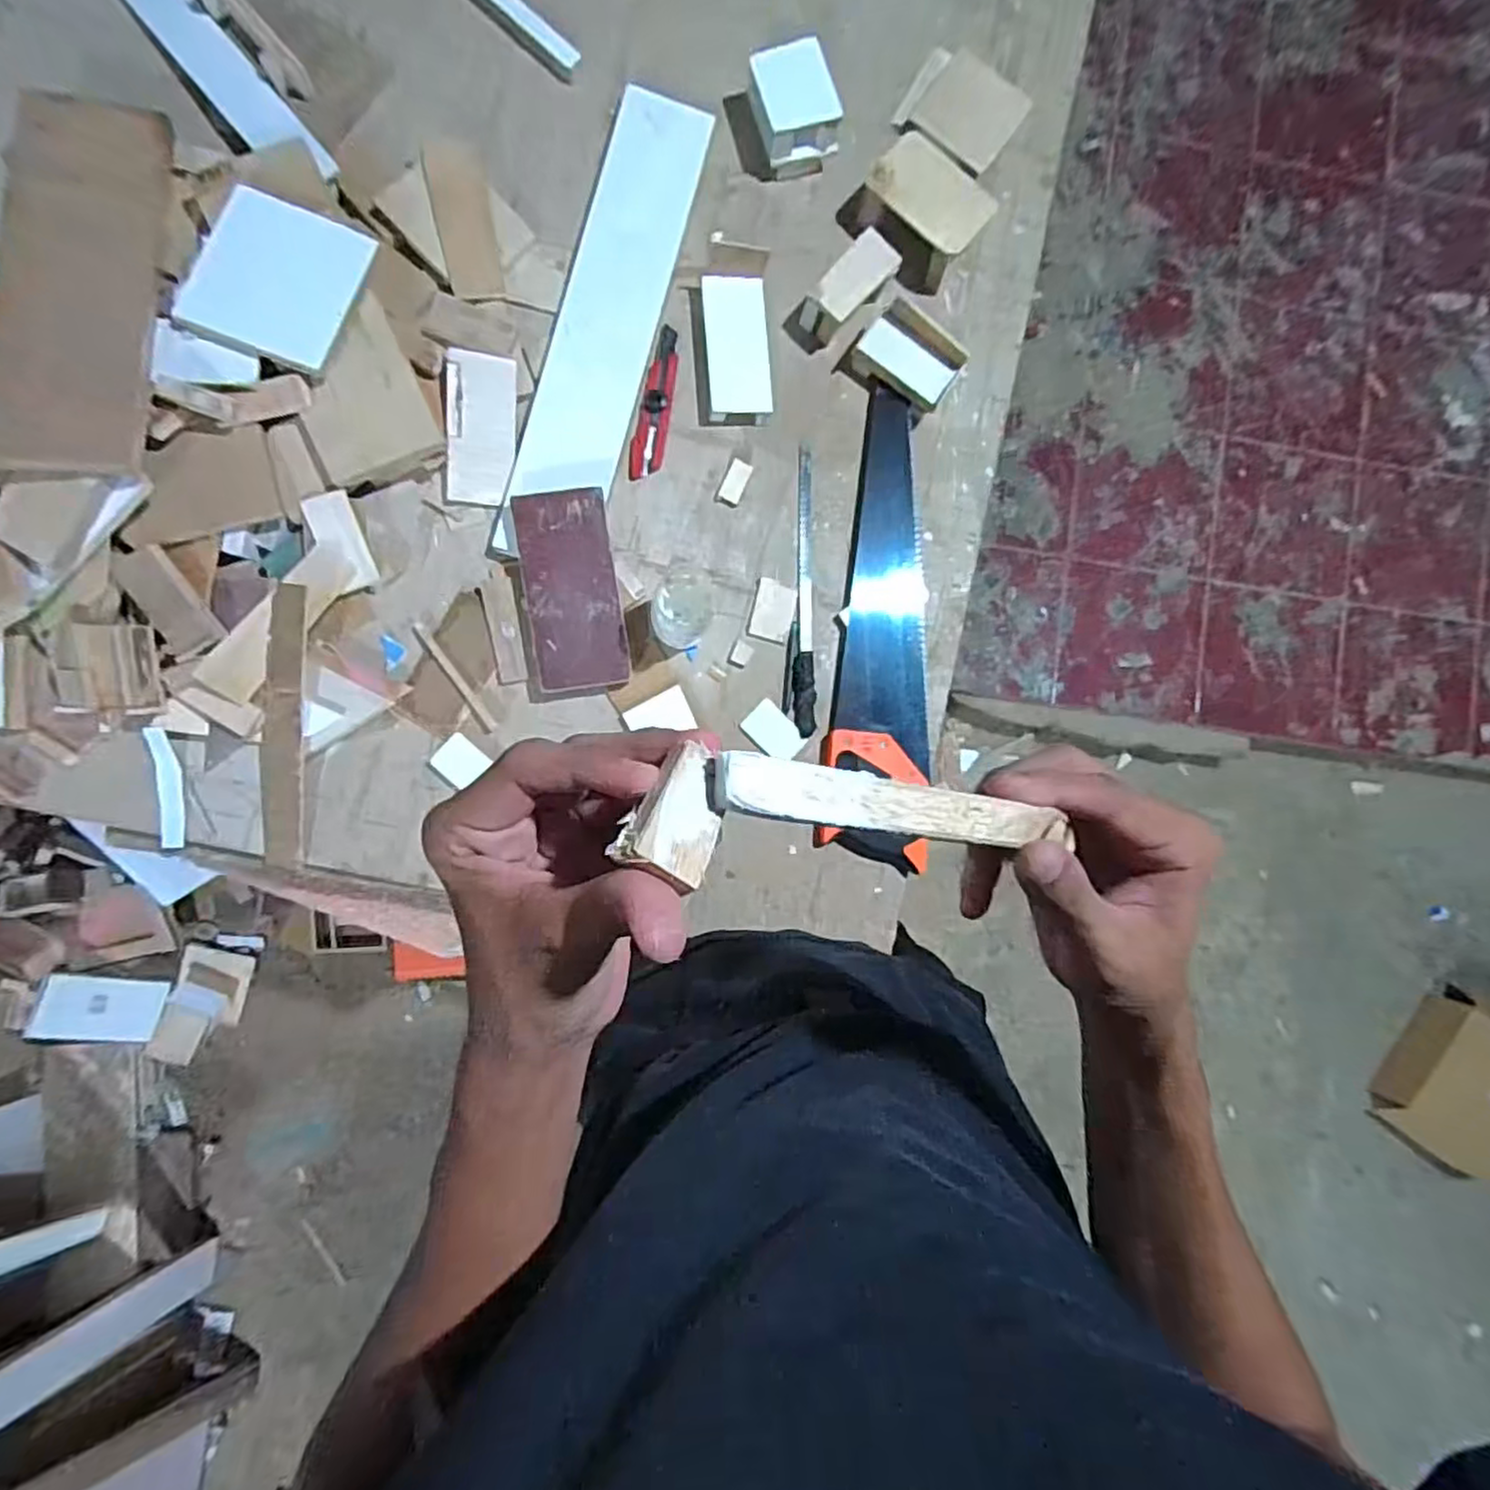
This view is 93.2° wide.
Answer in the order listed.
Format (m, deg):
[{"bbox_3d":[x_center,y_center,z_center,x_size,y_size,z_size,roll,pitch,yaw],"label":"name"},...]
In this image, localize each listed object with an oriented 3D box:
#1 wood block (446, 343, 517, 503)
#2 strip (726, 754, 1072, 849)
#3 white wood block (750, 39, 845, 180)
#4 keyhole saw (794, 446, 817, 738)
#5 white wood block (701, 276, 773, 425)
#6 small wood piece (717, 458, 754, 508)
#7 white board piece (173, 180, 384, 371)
[{"bbox_3d":[-0.264,-0.317,0.707,0.064,0.009,0.144,1,95,-19],"label":"wood block"},{"bbox_3d":[0.054,0.021,0.237,0.137,0.009,0.018,10,92,-25],"label":"strip"},{"bbox_3d":[0.049,-0.666,0.738,0.081,0.055,0.095,-16,91,-6],"label":"white wood block"},{"bbox_3d":[0.063,-0.165,0.748,0.022,0.020,0.305,-1,88,-5],"label":"keyhole saw"},{"bbox_3d":[-0.008,-0.414,0.742,0.065,0.024,0.136,-4,88,-5],"label":"white wood block"},{"bbox_3d":[-0.010,-0.281,0.756,0.023,0.005,0.048,25,86,-4],"label":"small wood piece"},{"bbox_3d":[-0.426,-0.425,0.642,0.132,0.013,0.150,19,79,-5],"label":"white board piece"}]

